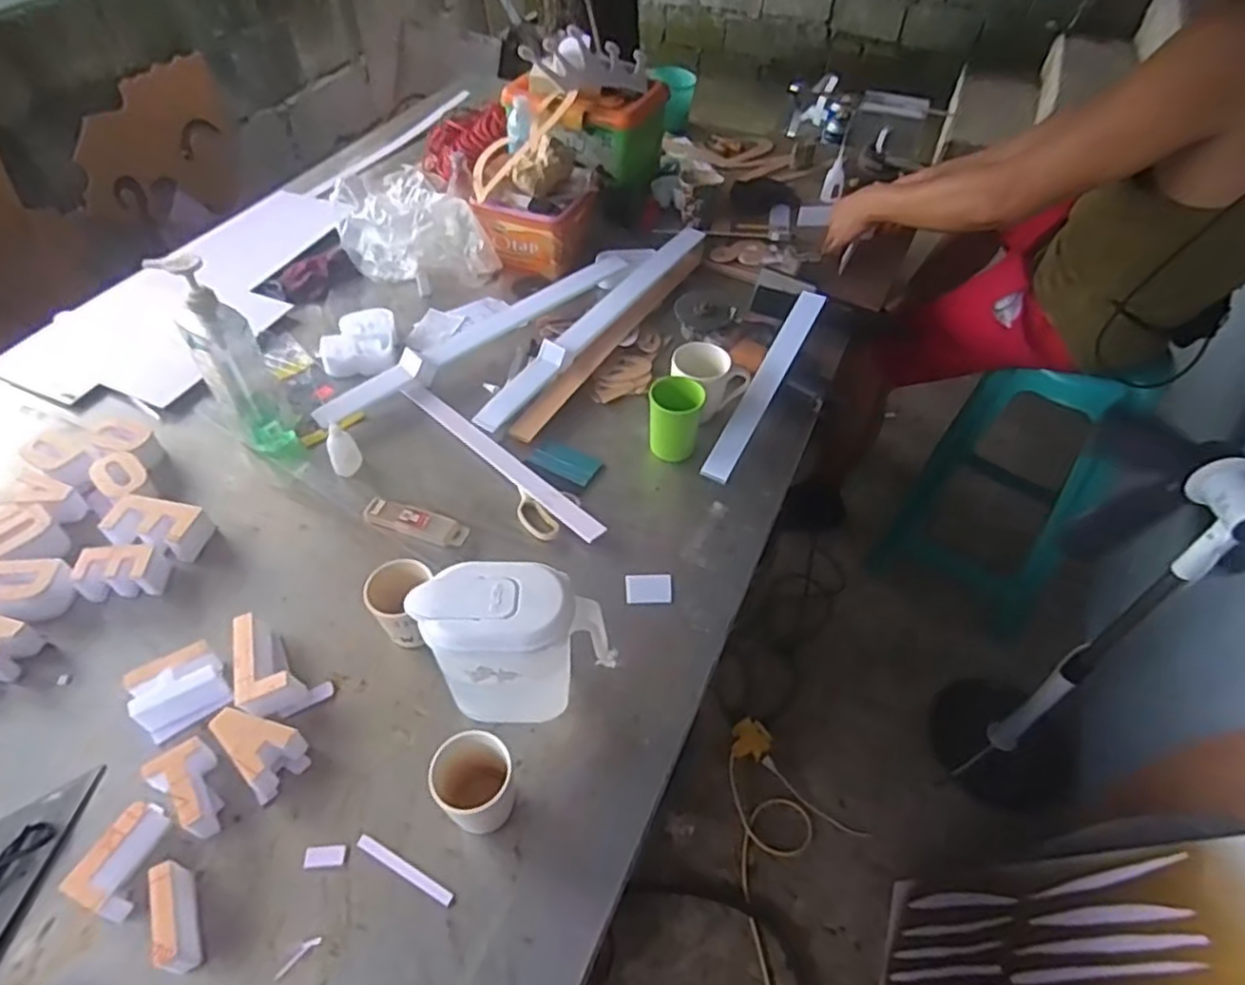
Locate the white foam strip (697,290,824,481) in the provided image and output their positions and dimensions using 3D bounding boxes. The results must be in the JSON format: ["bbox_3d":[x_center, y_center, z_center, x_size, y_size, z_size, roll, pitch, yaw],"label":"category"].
[{"bbox_3d":[0.214,-0.164,1.061,0.042,0.012,0.361,24,68,18],"label":"white foam strip"}]

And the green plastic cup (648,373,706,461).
[{"bbox_3d":[0.073,-0.098,0.984,0.071,0.109,0.072,1,49,-1],"label":"green plastic cup"}]

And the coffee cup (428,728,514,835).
[{"bbox_3d":[-0.139,0.278,0.668,0.069,0.098,0.065,1,49,-1],"label":"coffee cup"}]

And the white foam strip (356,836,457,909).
[{"bbox_3d":[-0.206,0.355,0.666,0.109,0.007,0.012,24,52,18],"label":"white foam strip"}]

